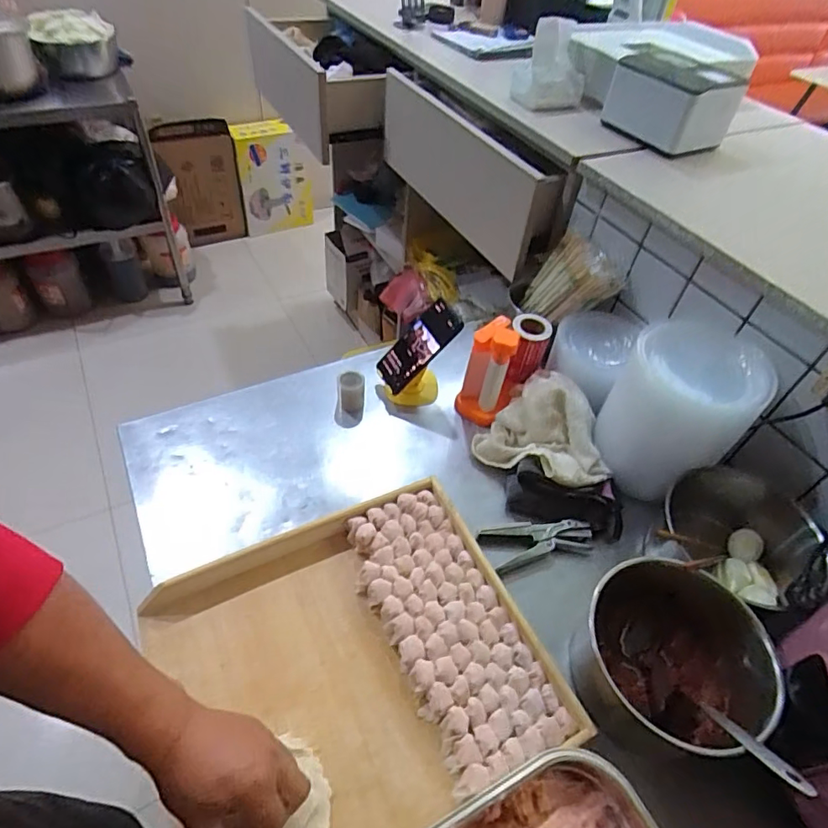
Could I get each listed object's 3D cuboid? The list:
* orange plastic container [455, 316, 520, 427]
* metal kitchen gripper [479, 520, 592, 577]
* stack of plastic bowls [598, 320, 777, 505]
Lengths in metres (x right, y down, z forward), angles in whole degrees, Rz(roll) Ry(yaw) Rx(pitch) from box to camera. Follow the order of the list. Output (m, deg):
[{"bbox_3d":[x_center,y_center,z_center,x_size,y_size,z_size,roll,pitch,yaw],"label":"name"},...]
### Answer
[{"bbox_3d":[0.119,-0.068,0.837,0.076,0.168,0.087,17,49,10],"label":"orange plastic container"},{"bbox_3d":[0.172,0.174,0.717,0.146,0.021,0.061,-6,49,-10],"label":"metal kitchen gripper"},{"bbox_3d":[0.366,-0.009,0.735,0.166,0.203,0.159,38,55,25],"label":"stack of plastic bowls"}]

